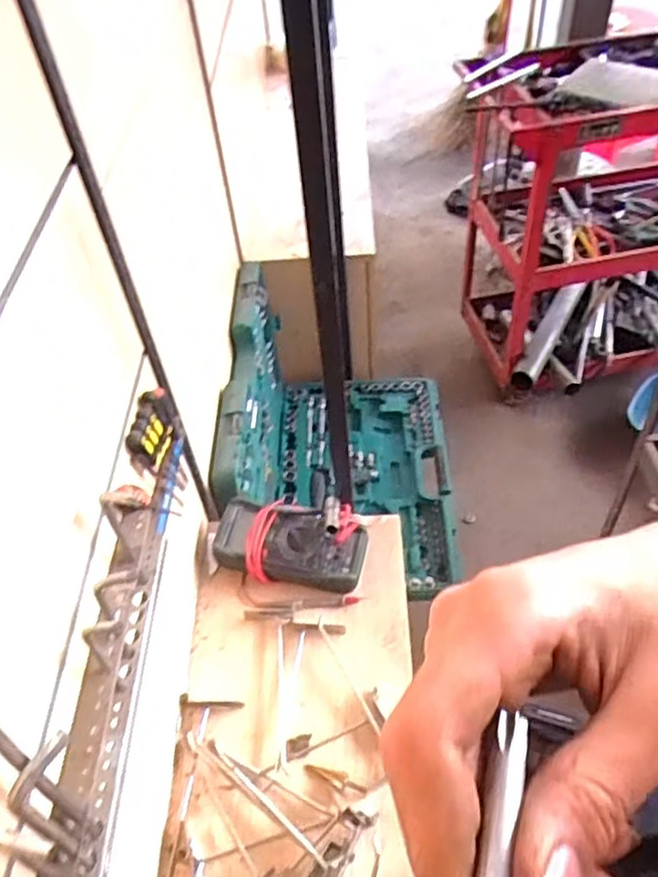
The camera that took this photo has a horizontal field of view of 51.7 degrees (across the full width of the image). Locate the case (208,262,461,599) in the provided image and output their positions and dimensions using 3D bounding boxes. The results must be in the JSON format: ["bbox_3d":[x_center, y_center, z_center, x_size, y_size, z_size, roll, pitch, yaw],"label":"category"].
[{"bbox_3d":[0.029,-0.030,1.347,0.421,0.403,0.607,-5,49,1],"label":"case"}]

